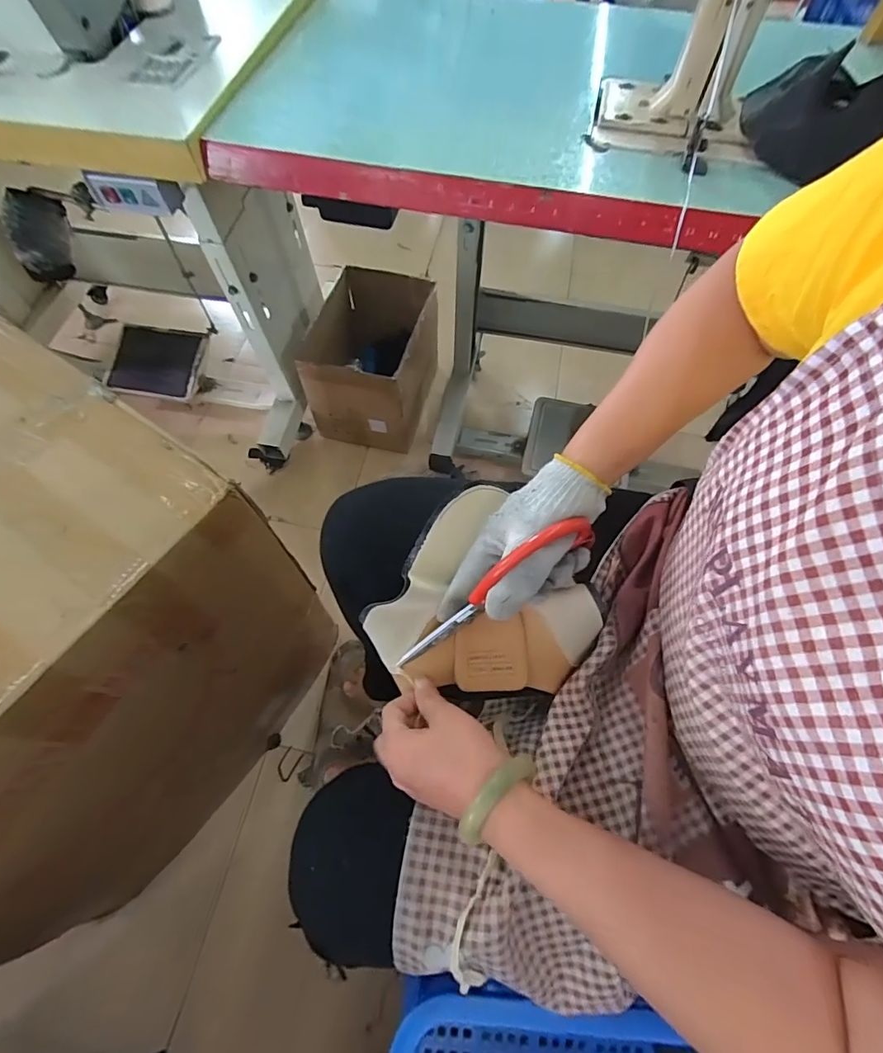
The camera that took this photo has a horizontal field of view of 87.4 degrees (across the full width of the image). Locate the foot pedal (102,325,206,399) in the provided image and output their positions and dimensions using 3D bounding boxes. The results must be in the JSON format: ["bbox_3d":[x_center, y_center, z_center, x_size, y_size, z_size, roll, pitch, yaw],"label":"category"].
[{"bbox_3d":[-0.798,-0.463,1.295,0.247,0.032,0.200,11,86,3],"label":"foot pedal"}]

